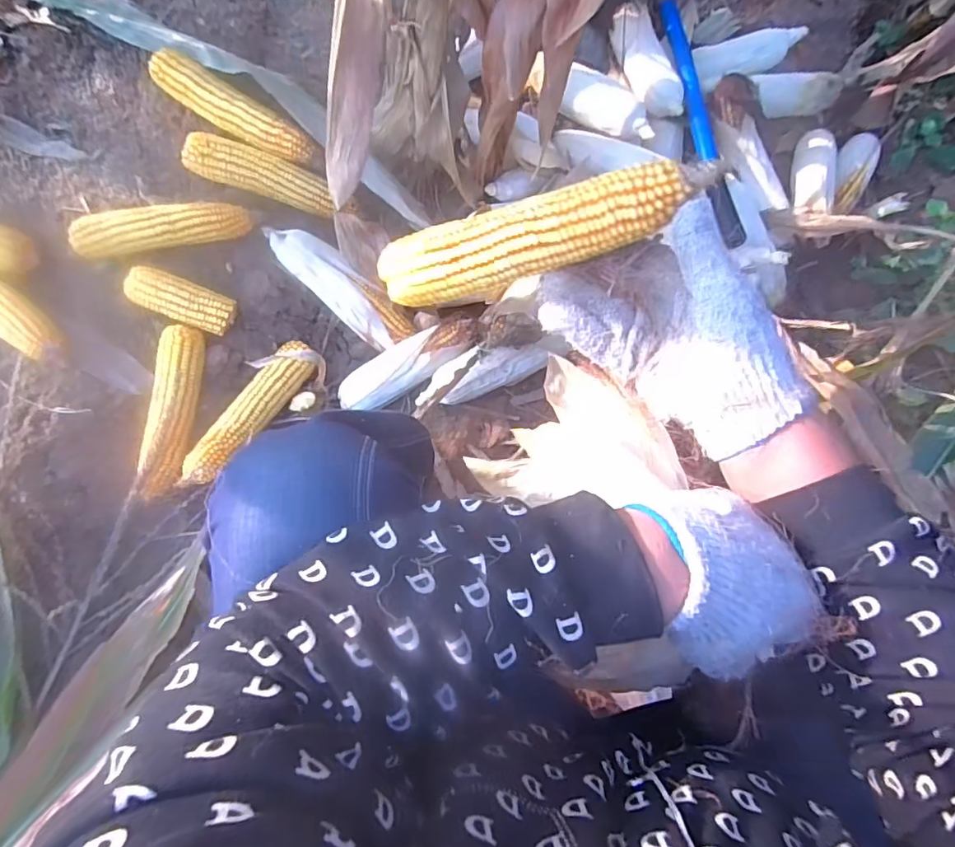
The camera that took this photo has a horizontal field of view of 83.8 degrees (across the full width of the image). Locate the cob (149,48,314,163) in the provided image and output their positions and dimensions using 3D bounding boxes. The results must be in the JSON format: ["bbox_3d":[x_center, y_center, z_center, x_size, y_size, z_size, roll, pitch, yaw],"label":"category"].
[{"bbox_3d":[-0.322,-0.412,0.714,0.218,0.059,0.050,29,83,-3],"label":"cob"}]

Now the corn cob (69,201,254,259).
[{"bbox_3d":[-0.409,-0.253,0.702,0.216,0.049,0.054,-11,87,-7],"label":"corn cob"}]

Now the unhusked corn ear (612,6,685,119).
[{"bbox_3d":[0.260,-0.553,0.805,0.069,0.054,0.205,-16,88,-7],"label":"unhusked corn ear"}]

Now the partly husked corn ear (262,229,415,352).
[{"bbox_3d":[-0.193,-0.192,0.753,0.219,0.051,0.065,41,82,-2],"label":"partly husked corn ear"}]

